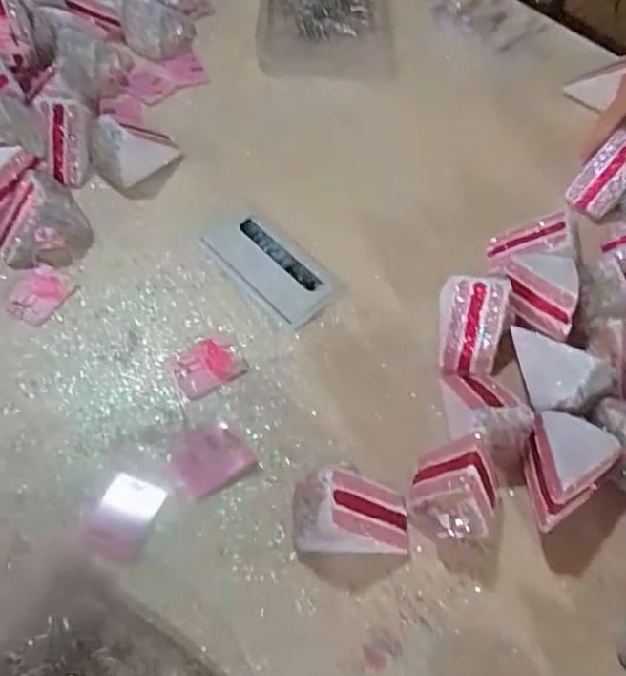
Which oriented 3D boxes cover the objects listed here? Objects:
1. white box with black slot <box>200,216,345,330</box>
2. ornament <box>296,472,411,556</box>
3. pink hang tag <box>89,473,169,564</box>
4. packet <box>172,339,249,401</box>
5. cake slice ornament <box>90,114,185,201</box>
[{"bbox_3d":[-0.043,-0.075,0.645,0.075,0.011,0.154,-38,68,-23],"label":"white box with black slot"},{"bbox_3d":[0.030,0.138,0.467,0.093,0.067,0.058,1,58,-3],"label":"ornament"},{"bbox_3d":[-0.155,0.147,0.500,0.046,0.006,0.063,21,59,9],"label":"pink hang tag"},{"bbox_3d":[-0.096,0.027,0.565,0.062,0.006,0.050,-25,63,-18],"label":"packet"},{"bbox_3d":[-0.198,-0.208,0.676,0.077,0.063,0.086,31,62,15],"label":"cake slice ornament"}]

